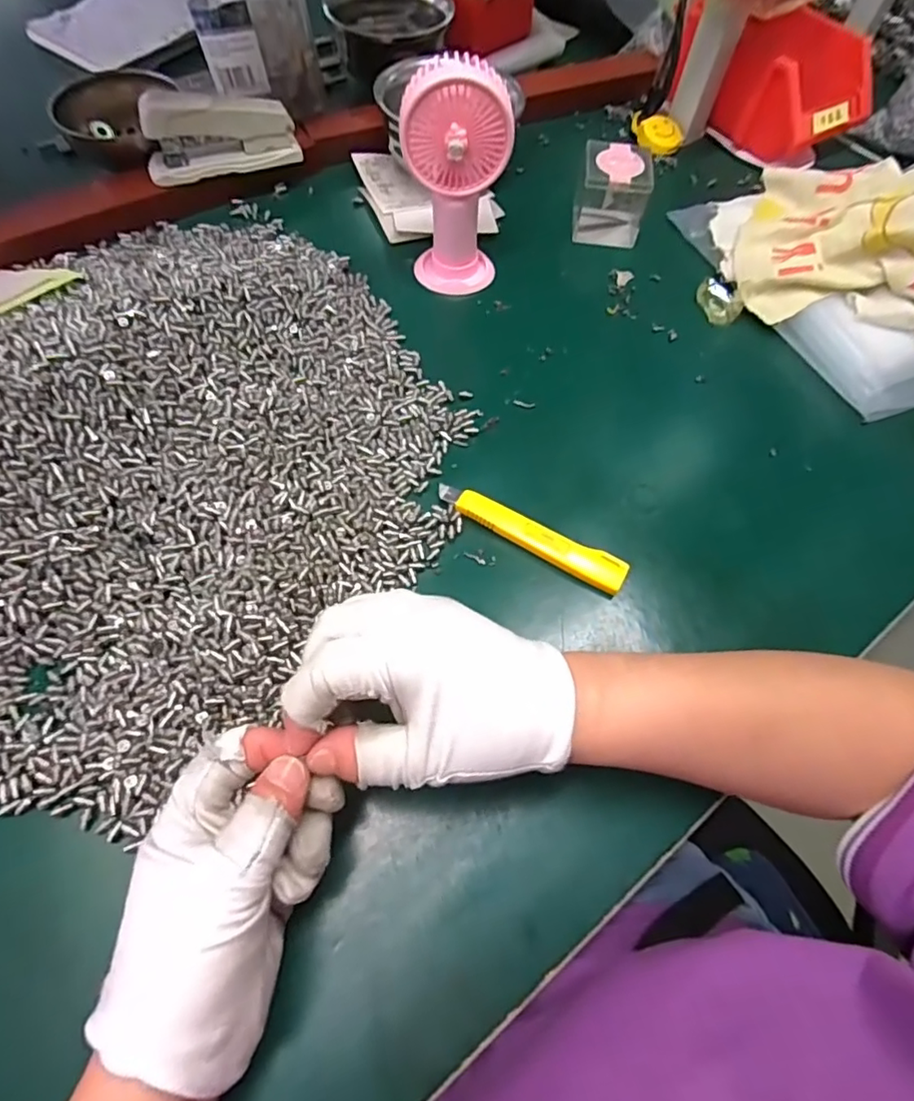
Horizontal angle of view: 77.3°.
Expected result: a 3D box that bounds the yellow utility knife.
[{"bbox_3d":[0.046,-0.010,0.359,0.127,0.012,0.021,27,64,10],"label":"yellow utility knife"}]

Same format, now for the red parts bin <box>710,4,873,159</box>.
[{"bbox_3d":[0.338,-0.449,0.568,0.122,0.081,0.100,-31,68,-18],"label":"red parts bin"}]

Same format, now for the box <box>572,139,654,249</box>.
[{"bbox_3d":[0.134,-0.310,0.499,0.056,0.056,0.054,9,62,1],"label":"box"}]

